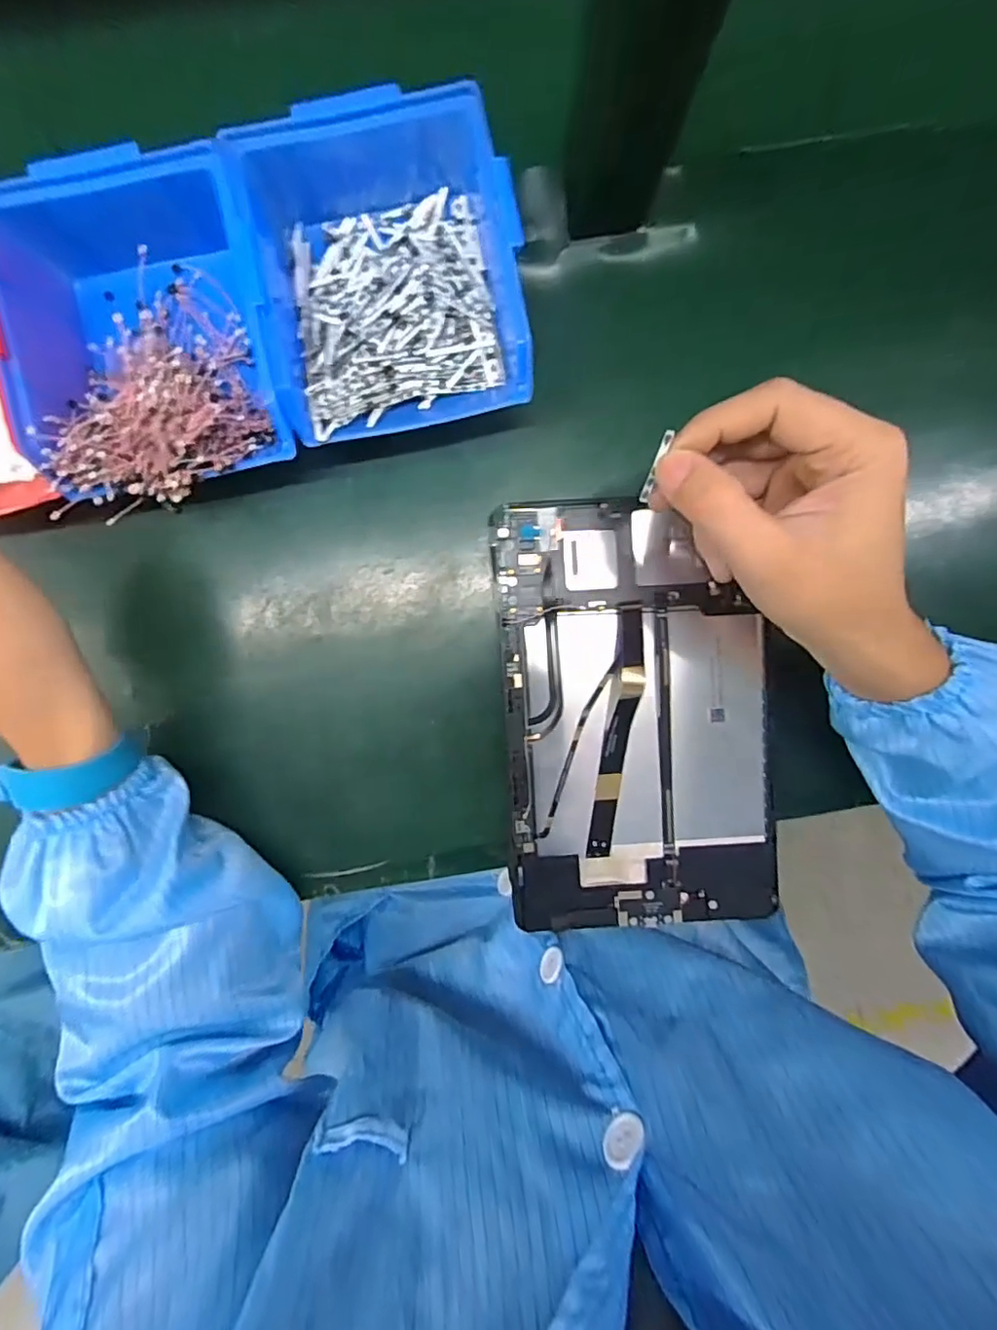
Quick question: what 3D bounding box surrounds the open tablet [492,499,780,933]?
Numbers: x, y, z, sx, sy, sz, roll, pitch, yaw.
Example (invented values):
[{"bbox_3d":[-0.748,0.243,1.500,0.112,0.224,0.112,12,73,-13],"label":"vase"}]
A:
[{"bbox_3d":[0.077,0.029,0.323,0.147,0.014,0.235,-4,92,-2],"label":"open tablet"}]

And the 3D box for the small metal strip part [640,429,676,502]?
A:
[{"bbox_3d":[0.067,-0.084,0.246,0.004,0.037,0.005,5,57,-2],"label":"small metal strip part"}]

